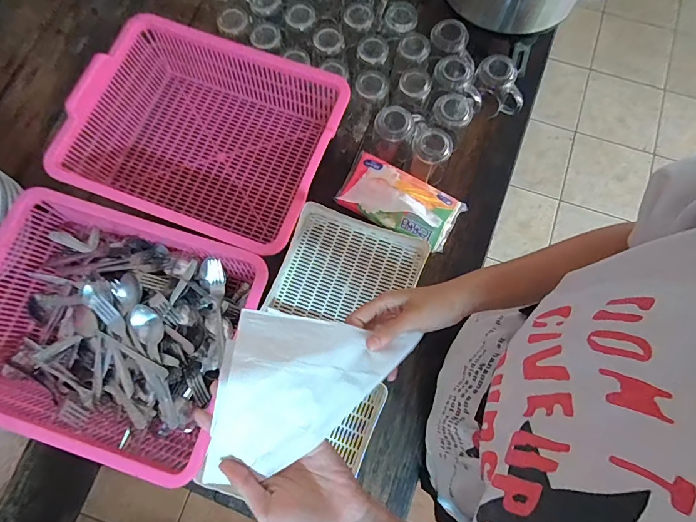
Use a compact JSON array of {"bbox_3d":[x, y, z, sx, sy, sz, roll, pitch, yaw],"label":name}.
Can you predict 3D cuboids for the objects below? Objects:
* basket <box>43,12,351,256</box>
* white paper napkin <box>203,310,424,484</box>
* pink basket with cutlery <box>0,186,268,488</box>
[{"bbox_3d":[-0.226,-0.195,0.638,0.387,0.129,0.303,21,77,5],"label":"basket"},{"bbox_3d":[-0.022,0.112,0.322,0.162,0.036,0.126,12,67,-17],"label":"white paper napkin"},{"bbox_3d":[-0.347,0.092,0.567,0.379,0.101,0.309,18,77,4],"label":"pink basket with cutlery"}]

